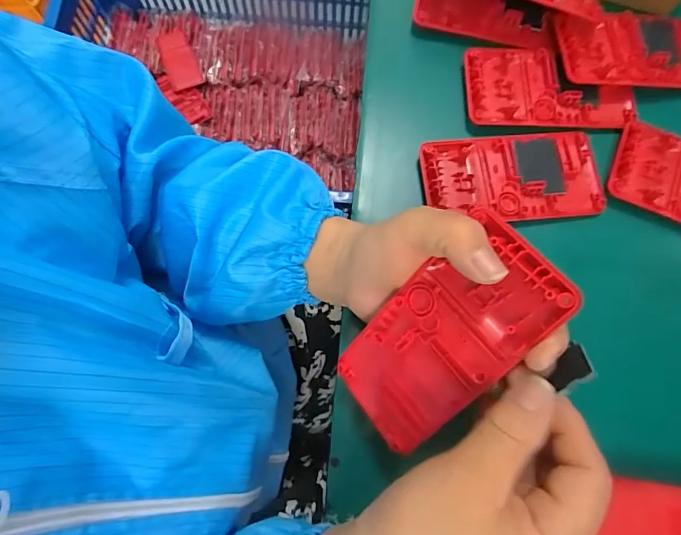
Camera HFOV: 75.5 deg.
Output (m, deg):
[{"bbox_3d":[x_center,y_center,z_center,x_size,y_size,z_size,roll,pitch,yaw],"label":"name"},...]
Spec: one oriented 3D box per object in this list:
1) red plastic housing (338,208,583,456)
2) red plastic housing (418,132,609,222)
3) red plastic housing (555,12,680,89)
[{"bbox_3d":[0.047,0.036,0.210,0.060,0.019,0.120,48,120,9],"label":"red plastic housing"},{"bbox_3d":[0.116,-0.060,0.298,0.119,0.009,0.061,-5,77,-3],"label":"red plastic housing"},{"bbox_3d":[0.214,-0.158,0.316,0.115,0.016,0.055,-3,77,-2],"label":"red plastic housing"}]

